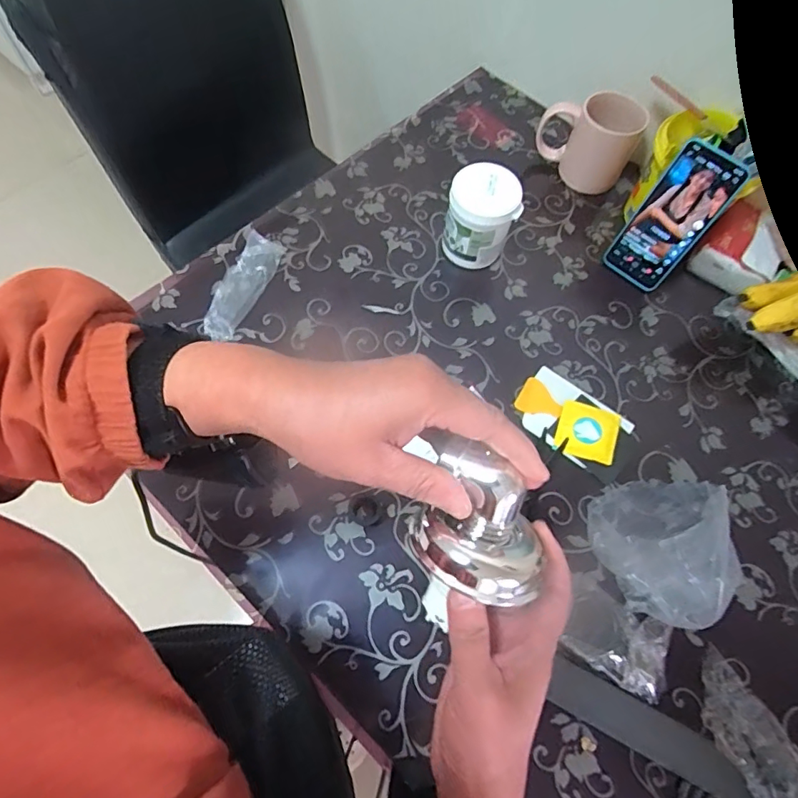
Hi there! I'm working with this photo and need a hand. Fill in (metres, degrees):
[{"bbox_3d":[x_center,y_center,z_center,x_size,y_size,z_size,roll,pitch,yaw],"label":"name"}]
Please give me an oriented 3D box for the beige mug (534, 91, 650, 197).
[{"bbox_3d":[0.263,-0.365,0.711,0.130,0.100,0.073,26,67,8],"label":"beige mug"}]

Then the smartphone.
[{"bbox_3d":[0.335,-0.220,0.624,0.079,0.170,0.009,41,45,14],"label":"smartphone"}]

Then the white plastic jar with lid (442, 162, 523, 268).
[{"bbox_3d":[0.100,-0.224,0.637,0.085,0.106,0.079,2,66,-2],"label":"white plastic jar with lid"}]

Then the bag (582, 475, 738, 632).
[{"bbox_3d":[0.252,0.142,0.483,0.093,0.113,0.131,-21,69,-12],"label":"bag"}]

